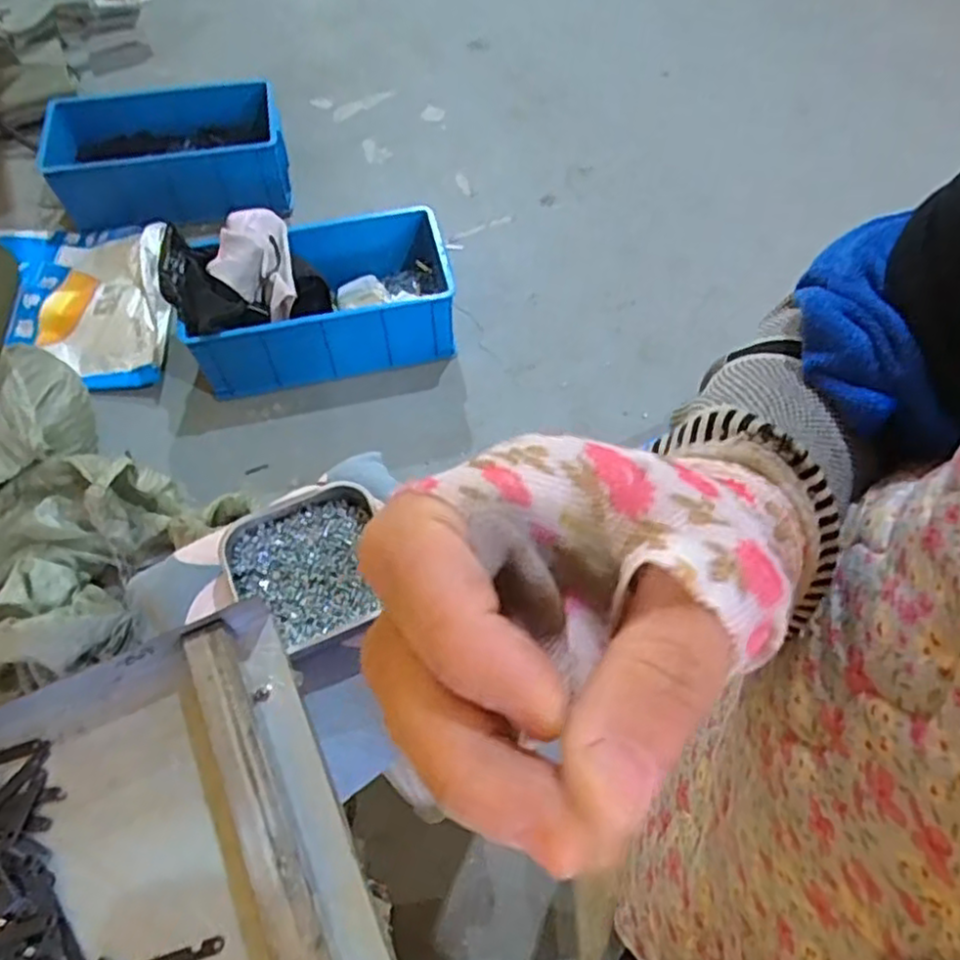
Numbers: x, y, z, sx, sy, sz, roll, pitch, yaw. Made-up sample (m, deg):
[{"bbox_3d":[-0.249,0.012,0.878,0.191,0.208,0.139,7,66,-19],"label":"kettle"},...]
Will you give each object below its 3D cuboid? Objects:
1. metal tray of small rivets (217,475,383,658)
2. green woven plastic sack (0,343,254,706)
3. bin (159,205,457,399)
[{"bbox_3d":[-0.190,0.095,0.791,0.170,0.040,0.169,-23,62,-12],"label":"metal tray of small rivets"},{"bbox_3d":[-0.845,0.093,1.348,0.530,0.191,0.572,28,64,16],"label":"green woven plastic sack"},{"bbox_3d":[-0.374,-0.439,1.633,0.605,0.254,0.326,-12,61,-6],"label":"bin"}]

